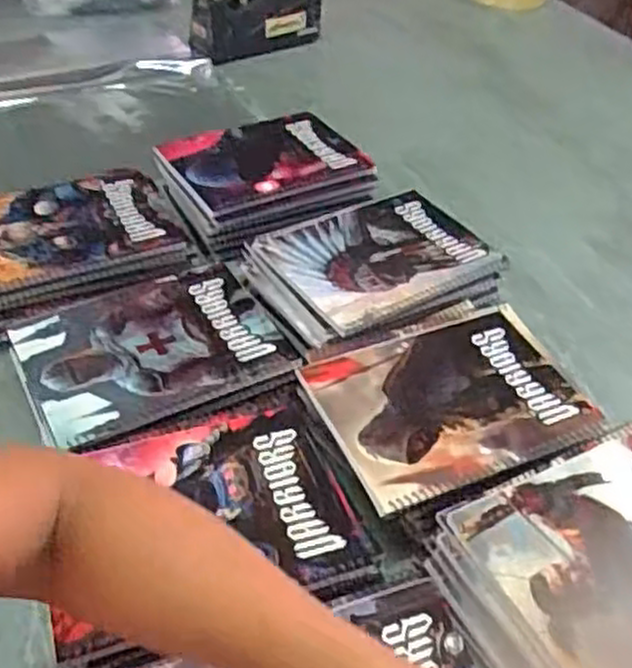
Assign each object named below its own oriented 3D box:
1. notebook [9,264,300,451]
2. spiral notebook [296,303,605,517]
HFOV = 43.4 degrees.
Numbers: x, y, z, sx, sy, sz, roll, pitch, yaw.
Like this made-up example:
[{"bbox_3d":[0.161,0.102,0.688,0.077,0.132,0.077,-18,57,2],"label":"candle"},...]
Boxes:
[{"bbox_3d":[-0.136,0.009,0.653,0.202,0.008,0.154,-18,48,-22],"label":"notebook"},{"bbox_3d":[0.108,0.047,0.628,0.212,0.006,0.148,-17,47,-20],"label":"spiral notebook"}]

